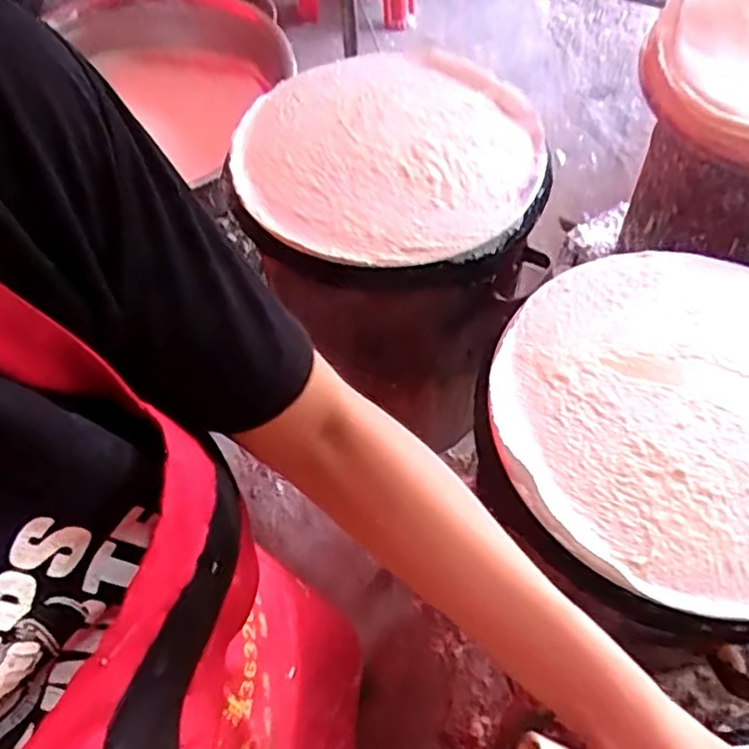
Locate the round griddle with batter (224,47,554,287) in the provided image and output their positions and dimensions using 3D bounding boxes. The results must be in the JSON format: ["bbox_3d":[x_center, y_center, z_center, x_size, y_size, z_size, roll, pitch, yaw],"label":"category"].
[{"bbox_3d":[0.016,-0.267,0.843,0.365,0.045,0.369,-2,57,3],"label":"round griddle with batter"}]

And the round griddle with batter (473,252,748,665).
[{"bbox_3d":[0.295,0.045,0.646,0.387,0.034,0.361,-2,57,3],"label":"round griddle with batter"}]

